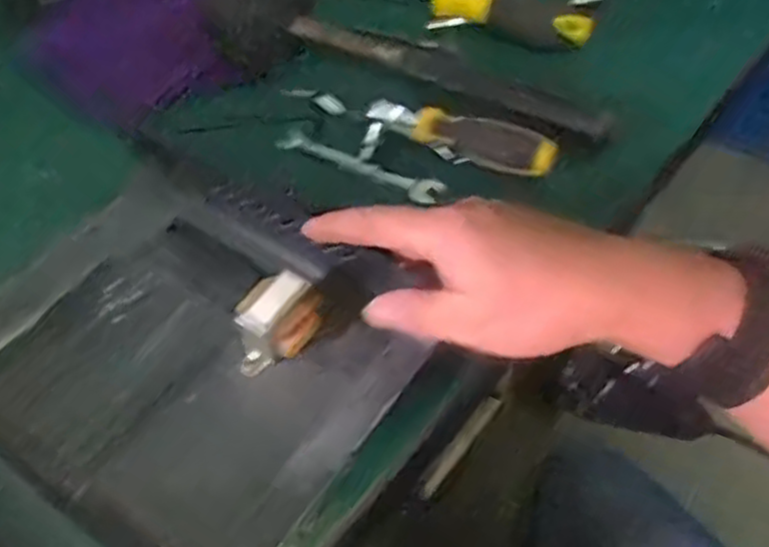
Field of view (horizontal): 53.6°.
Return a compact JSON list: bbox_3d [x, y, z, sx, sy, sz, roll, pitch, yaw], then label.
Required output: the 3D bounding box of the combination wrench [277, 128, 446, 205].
[{"bbox_3d":[-0.014,-0.070,0.493,0.113,0.010,0.018,22,57,18],"label":"combination wrench"}]

